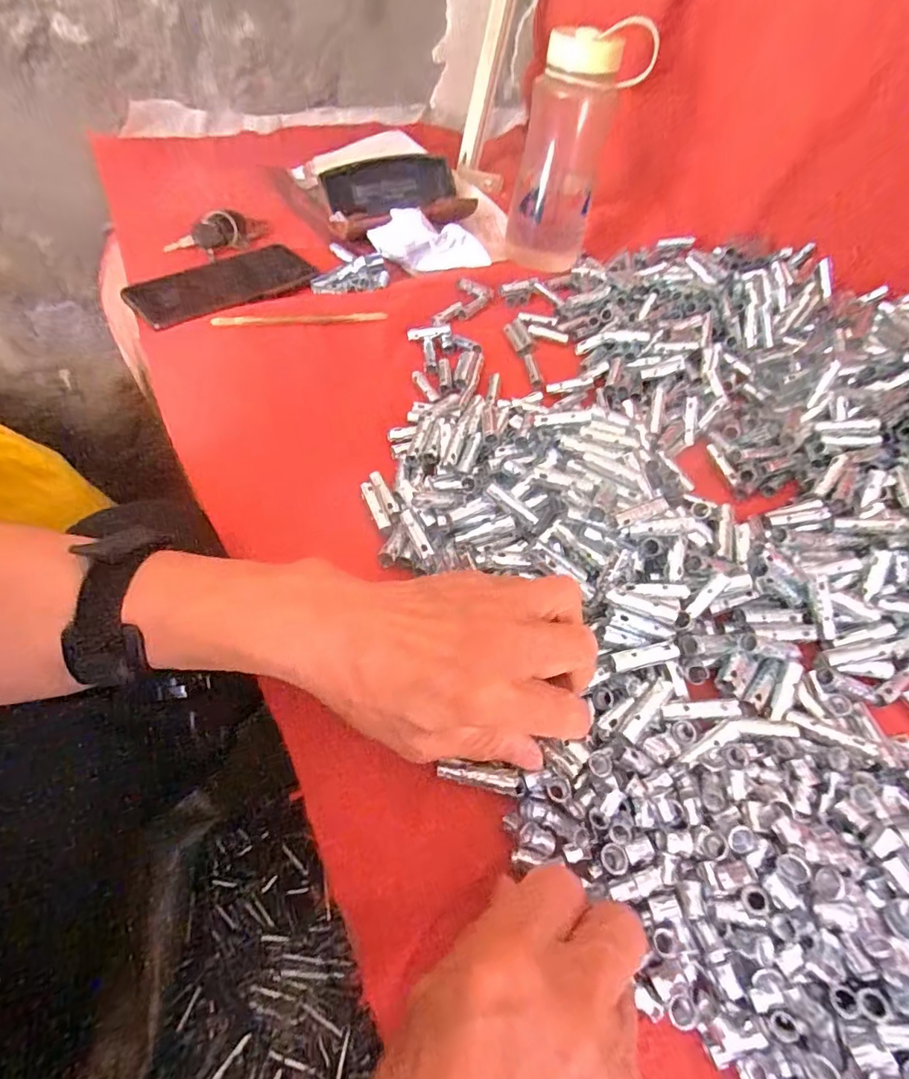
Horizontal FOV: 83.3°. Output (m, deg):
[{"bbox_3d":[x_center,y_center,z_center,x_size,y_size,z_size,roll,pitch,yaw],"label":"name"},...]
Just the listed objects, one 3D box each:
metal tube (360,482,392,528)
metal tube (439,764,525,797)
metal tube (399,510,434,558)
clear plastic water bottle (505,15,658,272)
[{"bbox_3d":[-0.053,-0.023,0.338,0.009,0.004,0.039,-17,57,-16],"label":"metal tube"},{"bbox_3d":[0.013,0.116,0.248,0.043,0.011,0.009,8,55,6],"label":"metal tube"},{"bbox_3d":[-0.024,-0.004,0.320,0.008,0.007,0.038,-20,58,-18],"label":"metal tube"},{"bbox_3d":[0.120,-0.391,0.518,0.104,0.174,0.096,12,54,4],"label":"clear plastic water bottle"}]

